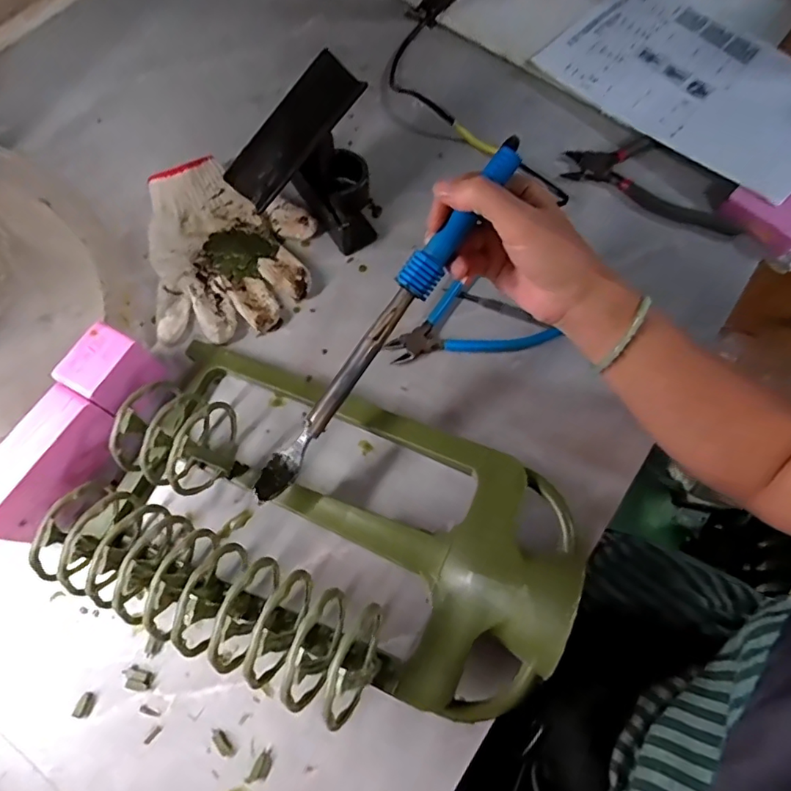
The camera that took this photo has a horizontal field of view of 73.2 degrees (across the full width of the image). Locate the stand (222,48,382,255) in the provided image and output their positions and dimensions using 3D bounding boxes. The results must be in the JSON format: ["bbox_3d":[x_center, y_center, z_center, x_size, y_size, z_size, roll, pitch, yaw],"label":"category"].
[{"bbox_3d":[-0.075,-0.194,0.465,0.118,0.113,0.102,-30,72,-13],"label":"stand"}]

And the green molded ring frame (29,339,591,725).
[{"bbox_3d":[-0.046,0.088,0.367,0.321,0.098,0.197,22,69,7],"label":"green molded ring frame"}]

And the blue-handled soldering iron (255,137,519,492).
[{"bbox_3d":[-0.007,-0.046,0.363,0.022,0.021,0.286,38,97,12],"label":"blue-handled soldering iron"}]

